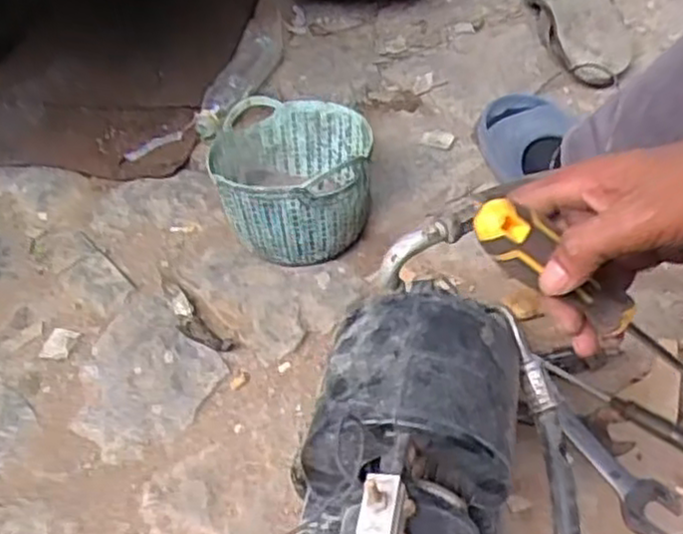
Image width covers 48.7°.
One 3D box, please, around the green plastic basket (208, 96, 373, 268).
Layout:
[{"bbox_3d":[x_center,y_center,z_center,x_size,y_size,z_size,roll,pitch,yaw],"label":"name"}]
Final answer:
[{"bbox_3d":[-0.057,-0.099,0.885,0.176,0.132,0.166,0,49,4],"label":"green plastic basket"}]

